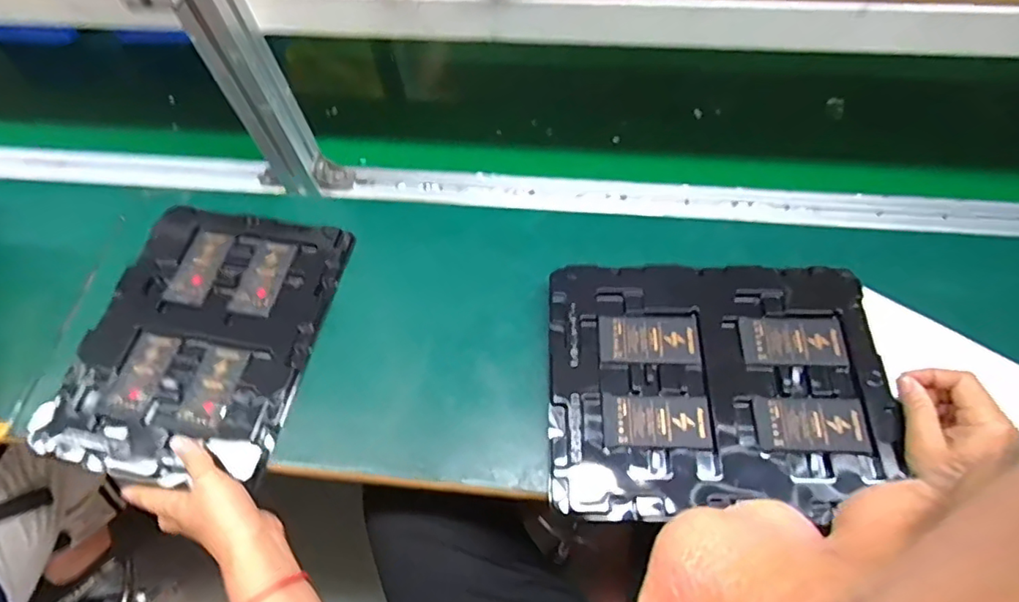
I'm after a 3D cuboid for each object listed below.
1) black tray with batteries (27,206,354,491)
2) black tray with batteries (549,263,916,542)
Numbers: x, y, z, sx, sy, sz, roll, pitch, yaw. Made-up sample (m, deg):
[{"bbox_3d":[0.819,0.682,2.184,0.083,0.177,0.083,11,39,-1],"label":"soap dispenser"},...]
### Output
[{"bbox_3d":[-0.298,0.032,0.557,0.219,0.016,0.273,8,61,8],"label":"black tray with batteries"},{"bbox_3d":[0.172,0.067,0.477,0.270,0.017,0.214,1,60,3],"label":"black tray with batteries"}]

